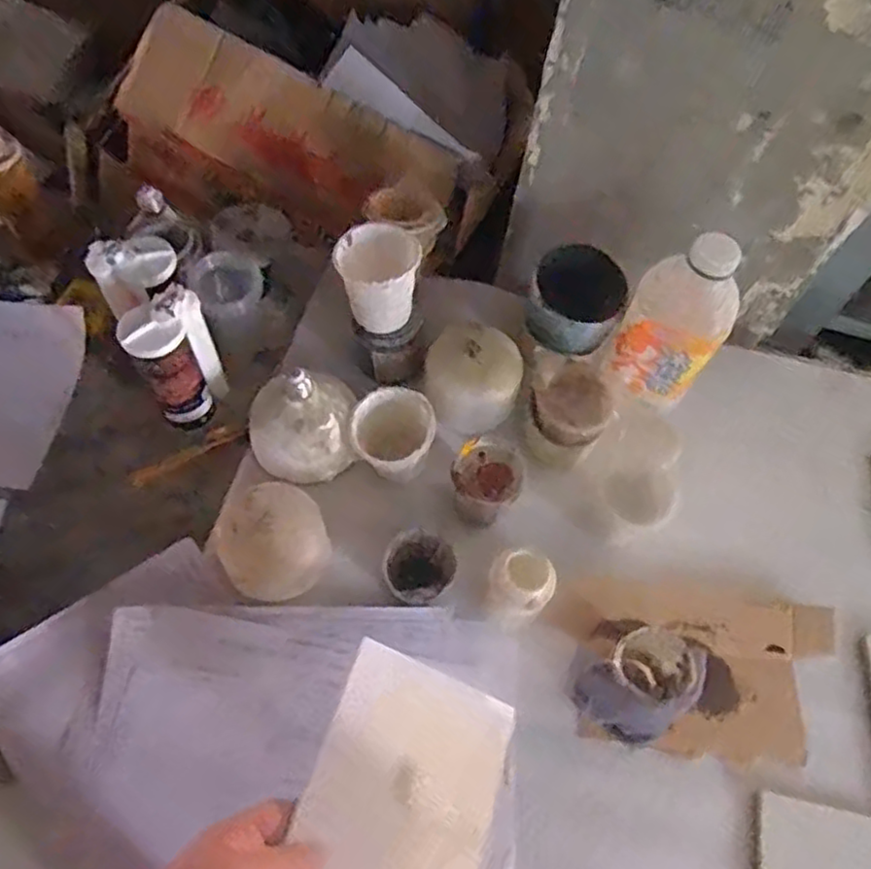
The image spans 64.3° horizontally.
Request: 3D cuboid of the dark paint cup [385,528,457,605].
[{"bbox_3d":[-0.016,0.127,0.630,0.062,0.050,0.063,2,61,-3],"label":"dark paint cup"}]

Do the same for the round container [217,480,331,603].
[{"bbox_3d":[-0.146,0.097,0.626,0.092,0.080,0.084,2,61,-3],"label":"round container"}]

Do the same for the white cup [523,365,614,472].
[{"bbox_3d":[0.131,-0.015,0.698,0.074,0.075,0.081,2,61,-3],"label":"white cup"}]

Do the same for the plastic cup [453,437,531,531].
[{"bbox_3d":[0.048,0.045,0.654,0.064,0.065,0.063,2,61,-3],"label":"plastic cup"}]

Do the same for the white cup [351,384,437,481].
[{"bbox_3d":[-0.040,0.005,0.669,0.078,0.068,0.077,8,61,0],"label":"white cup"}]

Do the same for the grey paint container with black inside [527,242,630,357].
[{"bbox_3d":[0.144,-0.134,0.710,0.094,0.066,0.096,2,61,-3],"label":"grey paint container with black inside"}]

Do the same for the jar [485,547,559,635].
[{"bbox_3d":[0.072,0.138,0.609,0.053,0.088,0.049,2,61,-3],"label":"jar"}]

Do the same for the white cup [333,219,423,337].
[{"bbox_3d":[-0.054,-0.148,0.658,0.074,0.068,0.076,2,61,-3],"label":"white cup"}]

